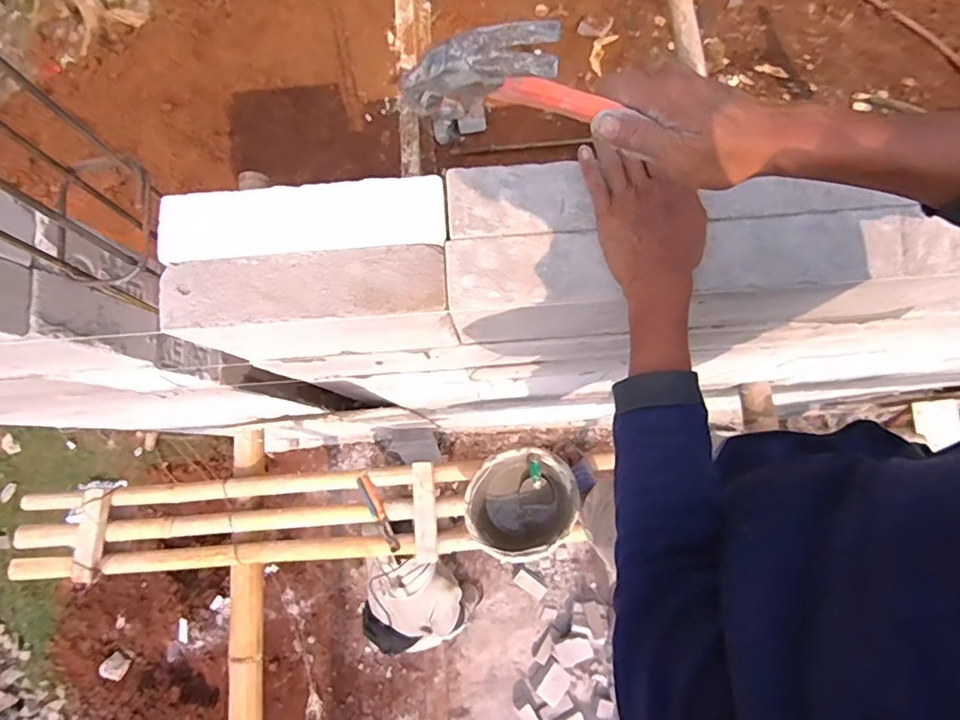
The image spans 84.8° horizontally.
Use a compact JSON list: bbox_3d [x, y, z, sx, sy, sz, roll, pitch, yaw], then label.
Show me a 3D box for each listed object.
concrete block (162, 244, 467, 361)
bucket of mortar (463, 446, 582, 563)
[{"bbox_3d":[-0.180,-0.052,0.616,0.292,0.162,0.089,-4,80,1],"label":"concrete block"},{"bbox_3d":[0.110,0.371,1.396,0.284,0.254,0.260,0,80,1],"label":"bucket of mortar"}]

